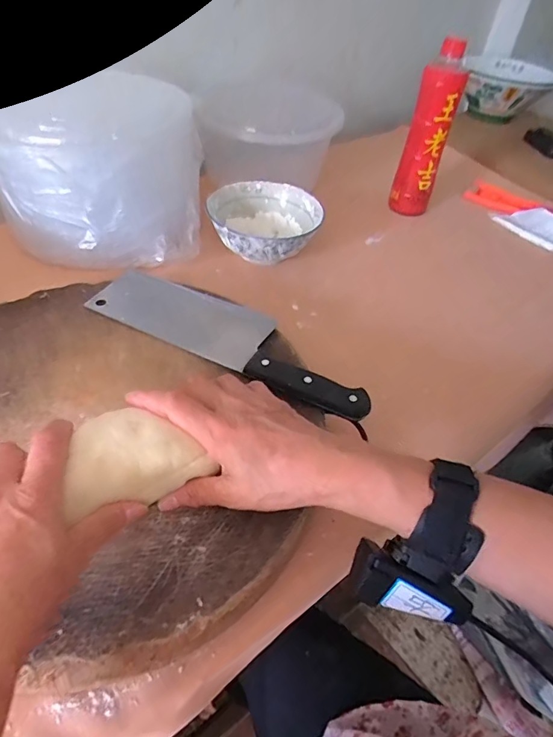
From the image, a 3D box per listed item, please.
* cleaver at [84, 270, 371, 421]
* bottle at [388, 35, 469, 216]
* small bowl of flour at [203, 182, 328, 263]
[{"bbox_3d":[-0.044,-0.036,0.435,0.287,0.015,0.076,25,48,16],"label":"cleaver"},{"bbox_3d":[0.217,-0.332,0.667,0.059,0.224,0.064,13,46,6],"label":"bottle"},{"bbox_3d":[-0.015,-0.191,0.604,0.138,0.051,0.147,4,46,-4],"label":"small bowl of flour"}]

